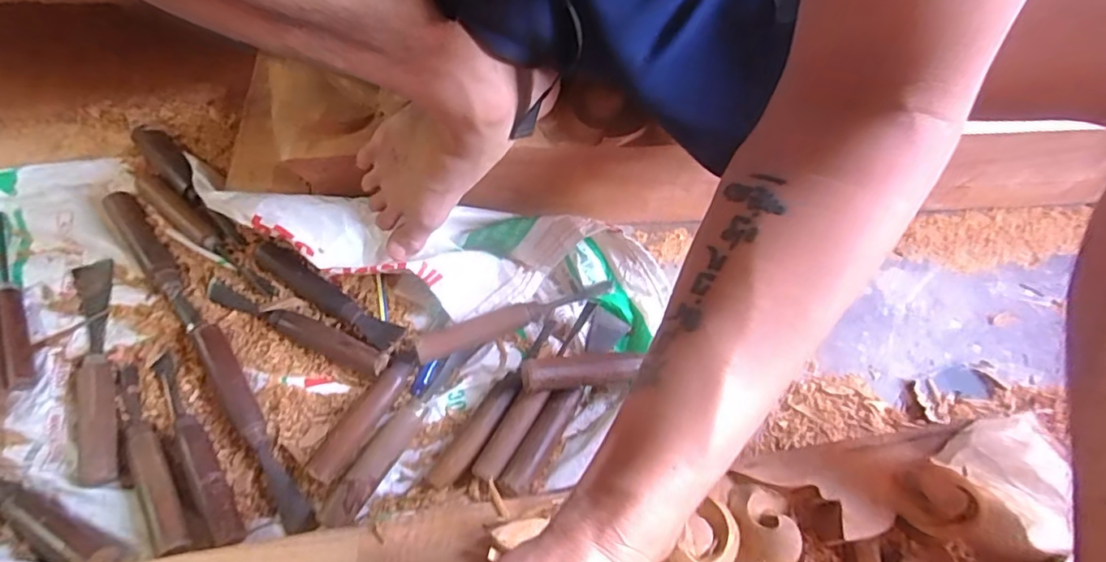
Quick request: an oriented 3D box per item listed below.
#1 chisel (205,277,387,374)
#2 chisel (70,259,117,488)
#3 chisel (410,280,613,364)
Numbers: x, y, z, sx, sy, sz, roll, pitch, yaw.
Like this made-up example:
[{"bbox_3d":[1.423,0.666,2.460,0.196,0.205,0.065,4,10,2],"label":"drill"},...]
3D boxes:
[{"bbox_3d":[-0.265,0.044,0.581,0.215,0.022,0.029,22,66,8],"label":"chisel"},{"bbox_3d":[-0.456,0.081,0.556,0.038,0.021,0.241,-17,67,-10],"label":"chisel"},{"bbox_3d":[-0.035,0.037,0.582,0.212,0.034,0.027,-19,67,-11],"label":"chisel"}]

